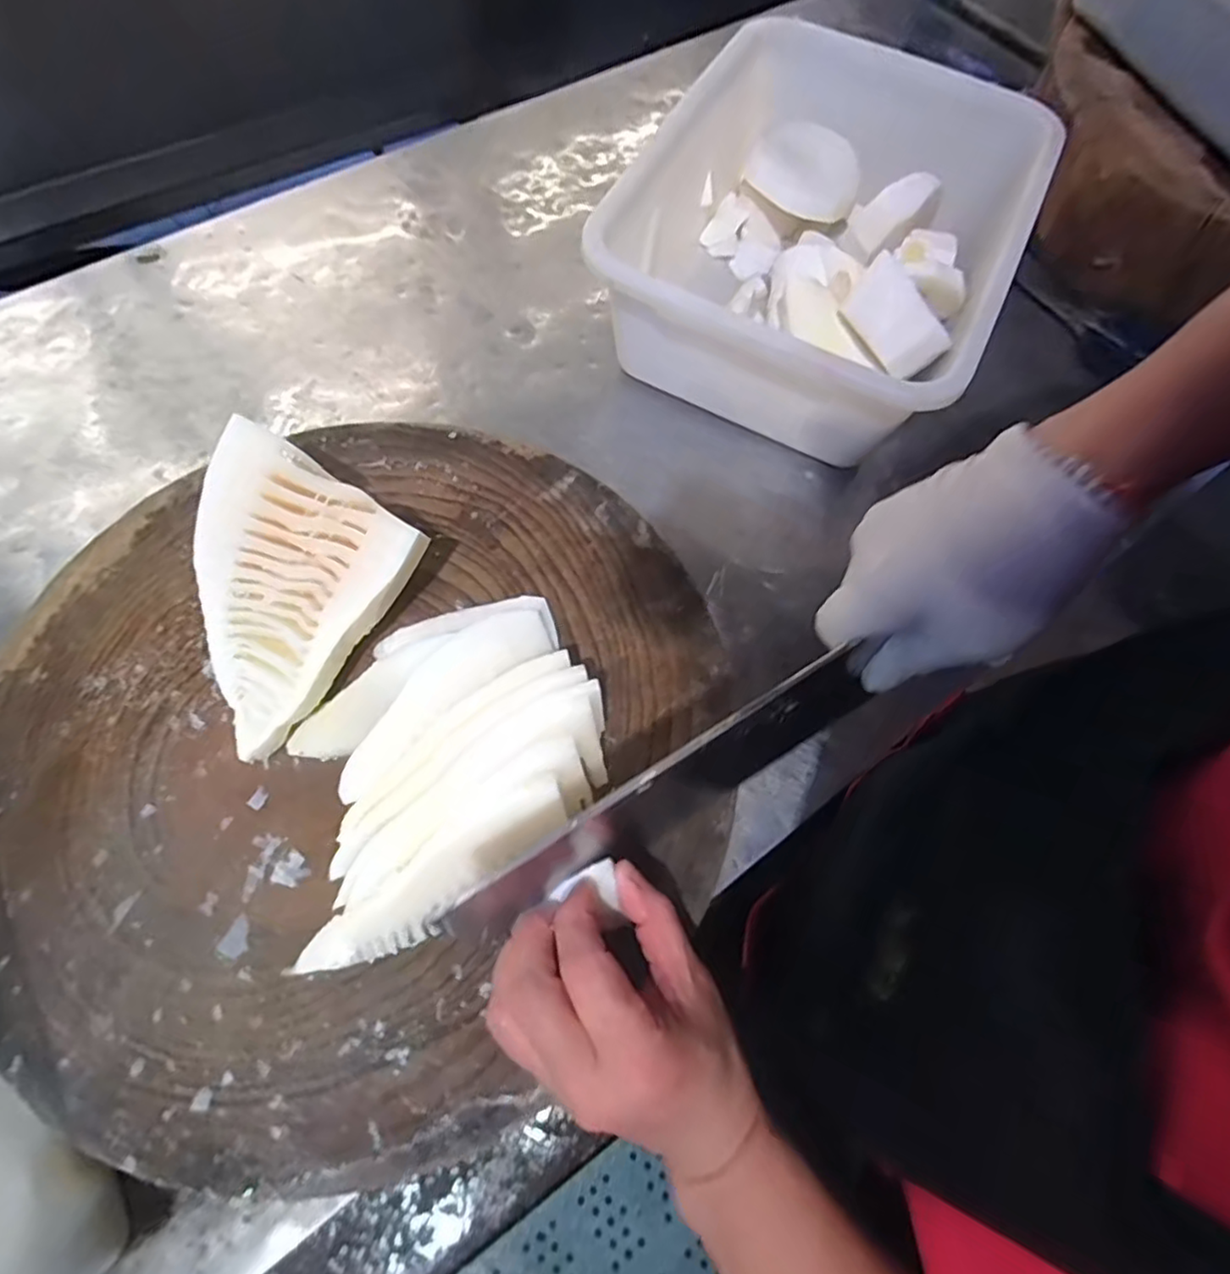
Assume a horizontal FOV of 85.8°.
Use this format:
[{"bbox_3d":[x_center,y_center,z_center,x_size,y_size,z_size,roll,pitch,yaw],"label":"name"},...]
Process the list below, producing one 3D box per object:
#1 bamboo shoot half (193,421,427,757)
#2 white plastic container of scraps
[{"bbox_3d":[-0.179,-0.023,0.348,0.113,0.078,0.125,35,68,12],"label":"bamboo shoot half"},{"bbox_3d":[0.168,-0.330,0.568,0.288,0.152,0.339,25,67,8],"label":"white plastic container of scraps"}]

